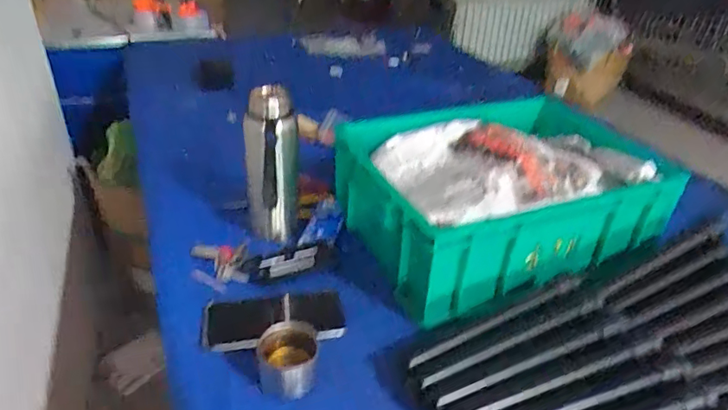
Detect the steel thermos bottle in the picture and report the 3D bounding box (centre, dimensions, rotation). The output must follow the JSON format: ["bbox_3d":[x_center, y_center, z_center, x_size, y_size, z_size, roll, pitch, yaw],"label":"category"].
[{"bbox_3d":[-0.128,-0.046,0.734,0.070,0.225,0.059,-3,32,-9],"label":"steel thermos bottle"}]

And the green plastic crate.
[{"bbox_3d":[0.193,-0.020,0.776,0.407,0.140,0.303,-11,34,-21],"label":"green plastic crate"}]

